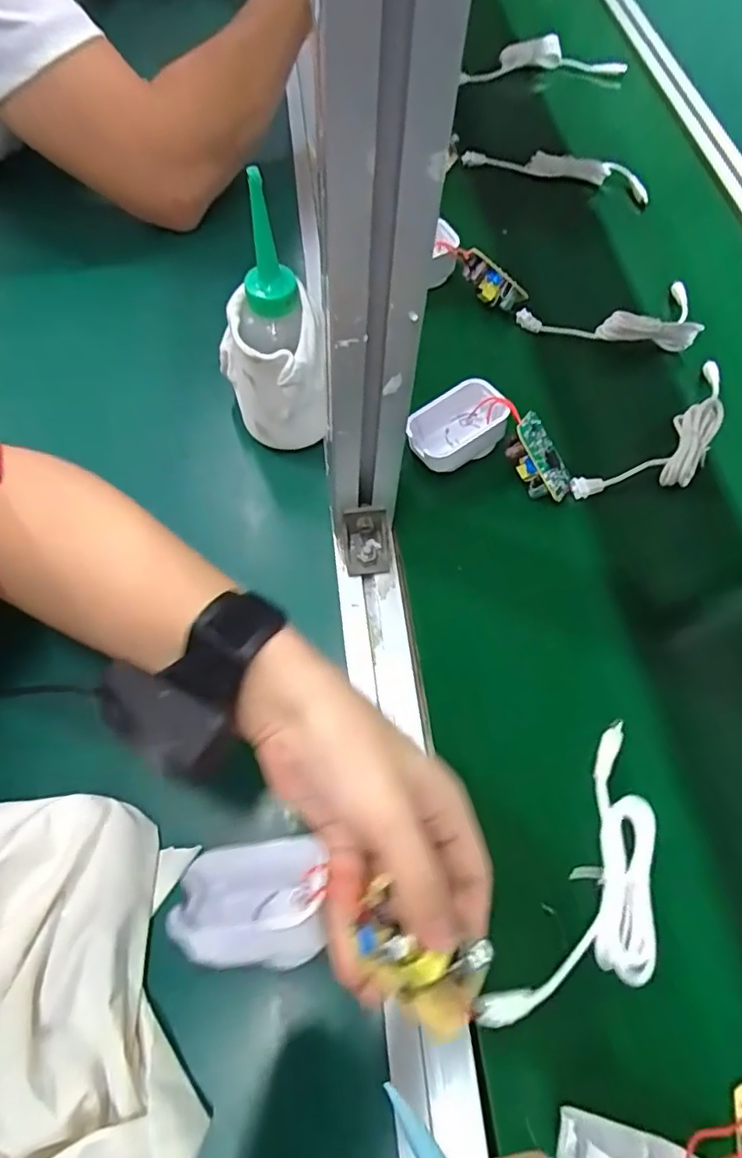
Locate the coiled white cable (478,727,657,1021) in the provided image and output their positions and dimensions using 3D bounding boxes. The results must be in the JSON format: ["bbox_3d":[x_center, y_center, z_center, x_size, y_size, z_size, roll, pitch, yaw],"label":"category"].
[{"bbox_3d":[0.115,0.162,0.292,0.069,0.028,0.166,41,54,16],"label":"coiled white cable"}]

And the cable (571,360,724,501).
[{"bbox_3d":[0.231,-0.105,0.442,0.185,0.031,0.055,-39,71,-19],"label":"cable"}]

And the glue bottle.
[{"bbox_3d":[-0.062,-0.149,0.361,0.060,0.146,0.059,-16,65,-11],"label":"glue bottle"}]

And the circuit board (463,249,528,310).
[{"bbox_3d":[0.101,-0.248,0.491,0.060,0.025,0.017,33,63,-17],"label":"circuit board"}]

